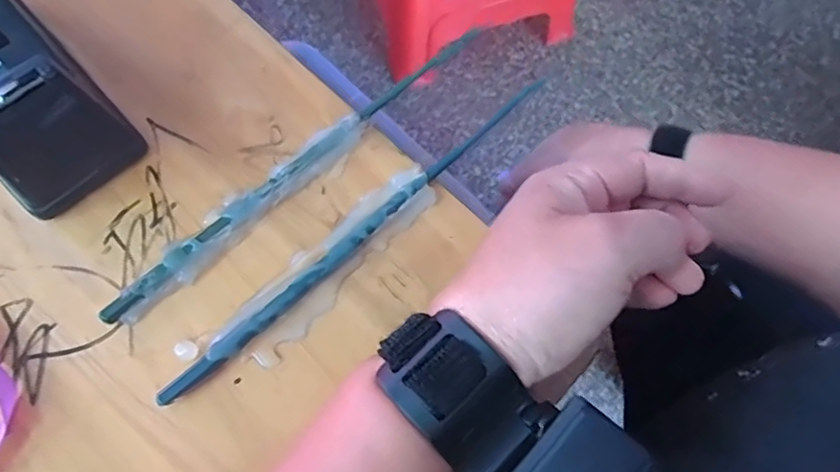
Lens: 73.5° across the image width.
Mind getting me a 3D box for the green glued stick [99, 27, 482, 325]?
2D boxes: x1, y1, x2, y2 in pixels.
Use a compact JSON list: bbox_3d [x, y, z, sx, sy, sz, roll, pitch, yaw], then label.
[{"bbox_3d":[-0.055,-0.039,0.281,0.014,0.010,0.228,42,74,15],"label":"green glued stick"}]

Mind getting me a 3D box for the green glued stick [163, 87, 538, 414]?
[{"bbox_3d":[-0.026,-0.007,0.269,0.227,0.009,0.016,-43,74,-16],"label":"green glued stick"}]

